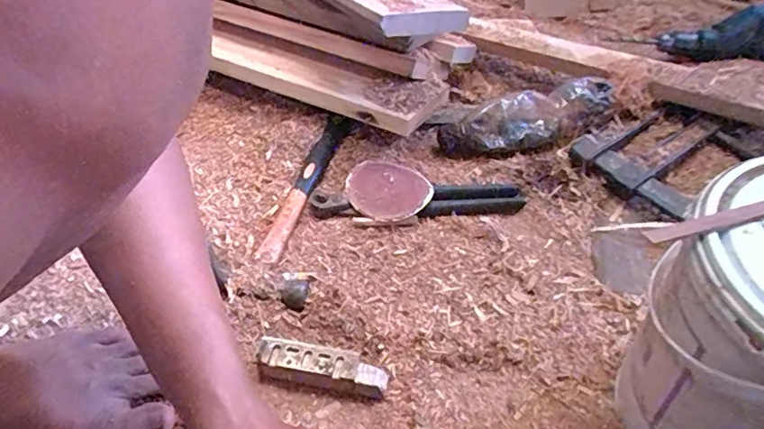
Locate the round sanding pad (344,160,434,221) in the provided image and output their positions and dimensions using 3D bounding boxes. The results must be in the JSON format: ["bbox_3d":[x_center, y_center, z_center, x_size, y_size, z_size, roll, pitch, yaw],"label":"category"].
[{"bbox_3d":[0.007,-0.029,0.586,0.094,0.012,0.085,21,49,21],"label":"round sanding pad"}]

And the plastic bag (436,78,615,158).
[{"bbox_3d":[0.174,-0.113,0.648,0.212,0.054,0.061,-14,48,-16],"label":"plastic bag"}]

